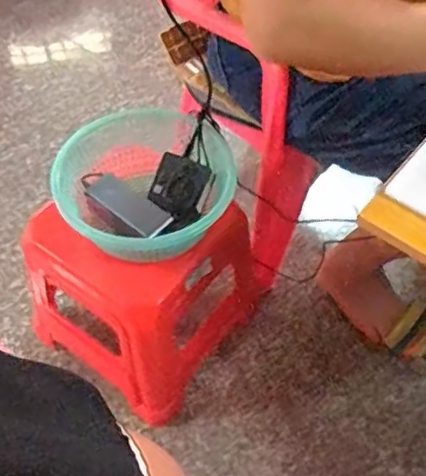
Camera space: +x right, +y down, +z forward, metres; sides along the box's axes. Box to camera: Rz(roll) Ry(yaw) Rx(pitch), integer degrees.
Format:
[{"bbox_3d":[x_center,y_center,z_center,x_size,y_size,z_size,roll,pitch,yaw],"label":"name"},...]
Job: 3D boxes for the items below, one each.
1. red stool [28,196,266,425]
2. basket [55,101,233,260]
[{"bbox_3d":[-0.112,0.070,0.952,0.271,0.305,0.280,30,59,20],"label":"red stool"},{"bbox_3d":[-0.095,-0.073,0.825,0.225,0.089,0.247,-19,56,-14],"label":"basket"}]

